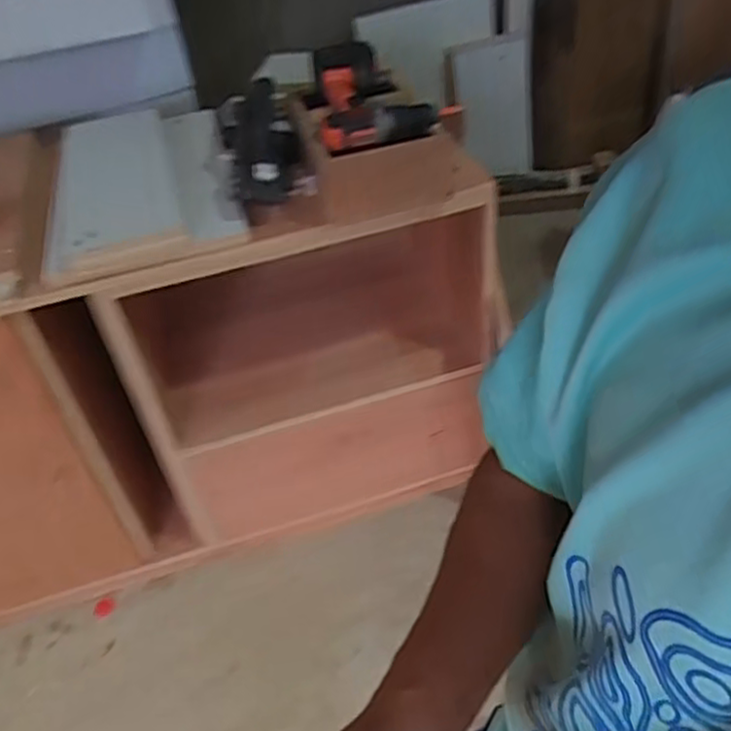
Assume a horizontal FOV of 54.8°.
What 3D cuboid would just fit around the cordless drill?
[{"bbox_3d":[0.020,-0.412,1.049,0.184,0.136,0.128,-22,44,-14],"label":"cordless drill"}]

